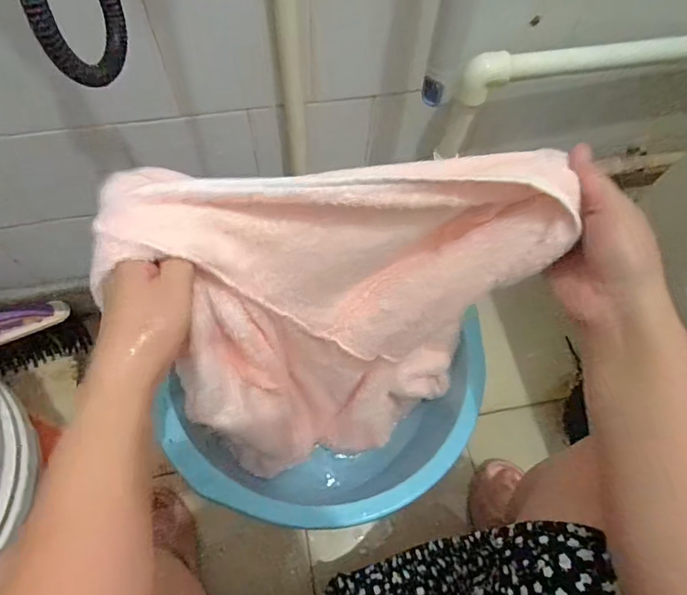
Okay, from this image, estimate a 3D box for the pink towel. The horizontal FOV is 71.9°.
[{"bbox_3d":[-0.002,0.026,0.446,0.268,0.331,0.152,-24,66,-13],"label":"pink towel"}]

